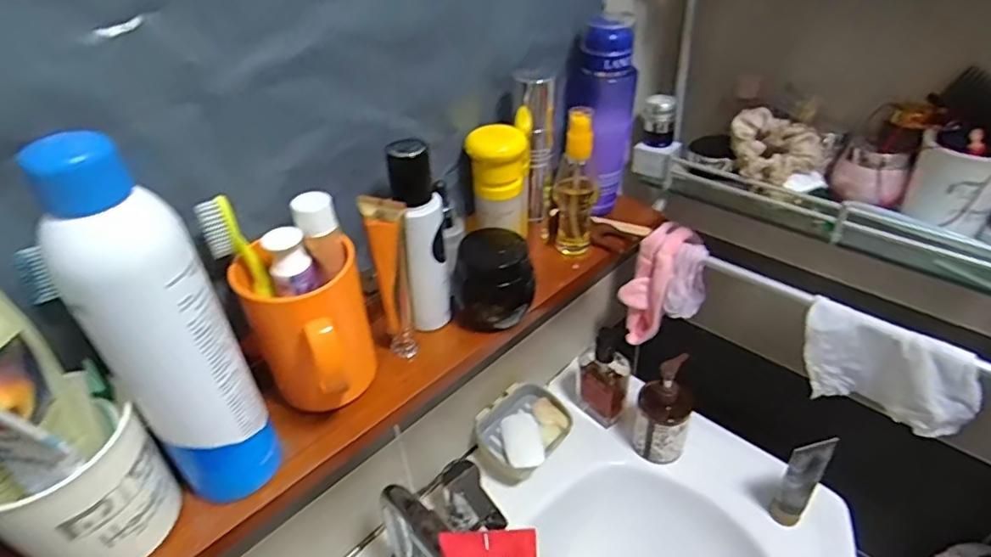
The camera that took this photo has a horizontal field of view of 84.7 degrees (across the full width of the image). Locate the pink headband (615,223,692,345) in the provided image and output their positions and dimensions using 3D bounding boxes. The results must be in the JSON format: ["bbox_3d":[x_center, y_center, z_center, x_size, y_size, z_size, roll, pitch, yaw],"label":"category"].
[{"bbox_3d":[0.228,0.011,0.773,0.067,0.168,0.081,23,44,32],"label":"pink headband"}]

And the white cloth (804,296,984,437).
[{"bbox_3d":[0.423,0.102,0.595,0.163,0.118,0.033,26,46,35],"label":"white cloth"}]

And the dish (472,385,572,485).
[{"bbox_3d":[0.036,0.200,0.721,0.100,0.044,0.126,20,43,30],"label":"dish"}]

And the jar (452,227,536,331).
[{"bbox_3d":[-0.002,0.000,0.467,0.072,0.063,0.082,-3,36,1],"label":"jar"}]

